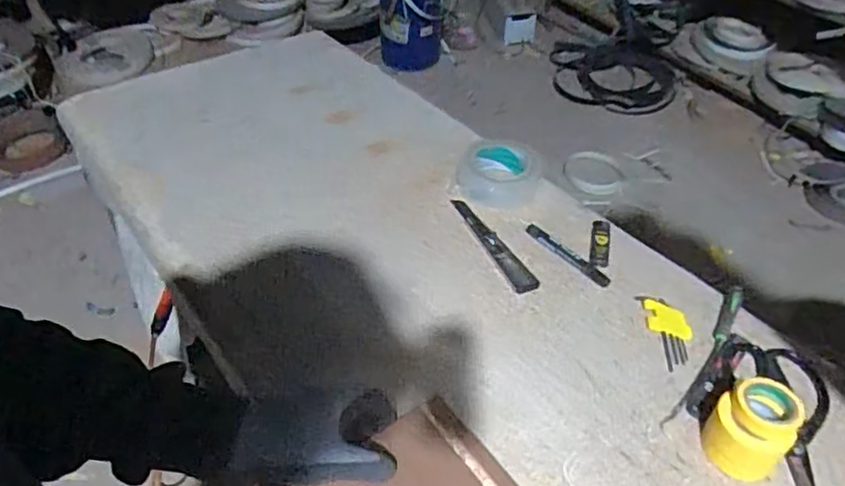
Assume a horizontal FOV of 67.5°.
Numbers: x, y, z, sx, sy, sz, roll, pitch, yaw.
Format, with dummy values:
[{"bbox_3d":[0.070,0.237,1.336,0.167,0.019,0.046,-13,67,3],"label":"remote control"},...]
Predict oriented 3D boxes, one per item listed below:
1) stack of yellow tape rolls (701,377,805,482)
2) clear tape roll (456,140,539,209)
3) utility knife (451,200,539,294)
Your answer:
[{"bbox_3d":[0.306,0.173,0.590,0.065,0.069,0.079,30,52,27],"label":"stack of yellow tape rolls"},{"bbox_3d":[0.106,-0.096,0.898,0.115,0.042,0.119,0,45,0],"label":"clear tape roll"},{"bbox_3d":[0.086,-0.003,0.821,0.028,0.008,0.189,-23,49,-21],"label":"utility knife"}]

